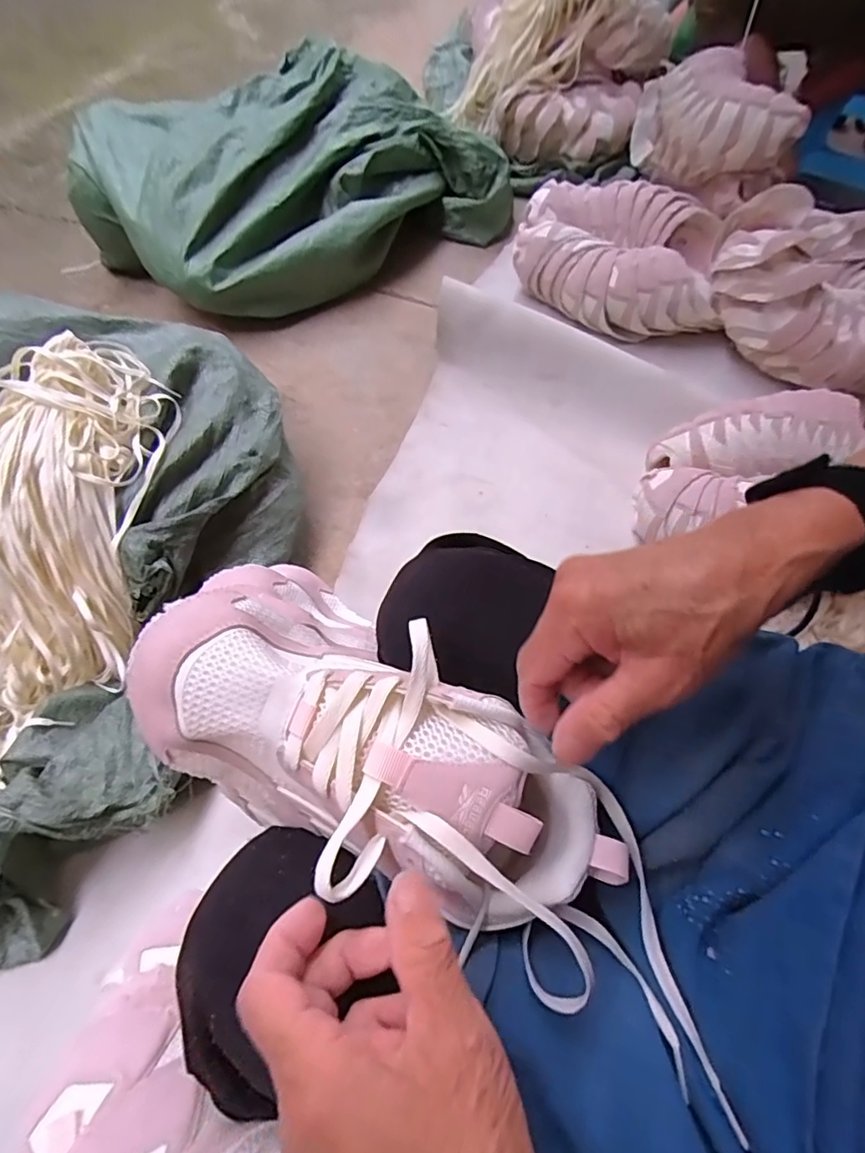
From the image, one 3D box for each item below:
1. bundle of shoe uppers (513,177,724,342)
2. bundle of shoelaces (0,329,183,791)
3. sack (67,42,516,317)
[{"bbox_3d":[0.358,-0.622,1.068,0.402,0.150,0.275,19,63,7],"label":"bundle of shoe uppers"},{"bbox_3d":[-0.443,-0.022,0.656,0.189,0.118,0.538,14,89,13],"label":"bundle of shoelaces"},{"bbox_3d":[-0.288,-0.817,1.167,0.790,0.235,0.550,-34,69,-18],"label":"sack"}]

